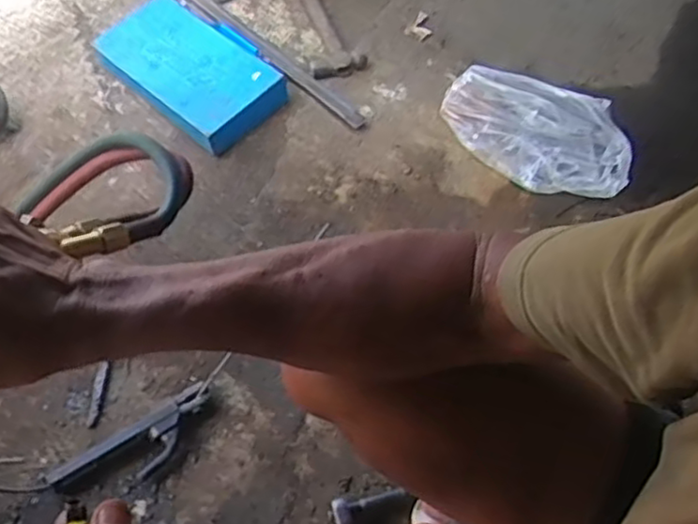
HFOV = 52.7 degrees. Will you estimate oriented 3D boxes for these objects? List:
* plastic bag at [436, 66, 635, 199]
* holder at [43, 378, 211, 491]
[{"bbox_3d":[0.247,-0.178,0.965,0.280,0.083,0.113,33,66,20],"label":"plastic bag"},{"bbox_3d":[-0.236,0.204,0.787,0.190,0.039,0.057,-33,63,-18],"label":"holder"}]

